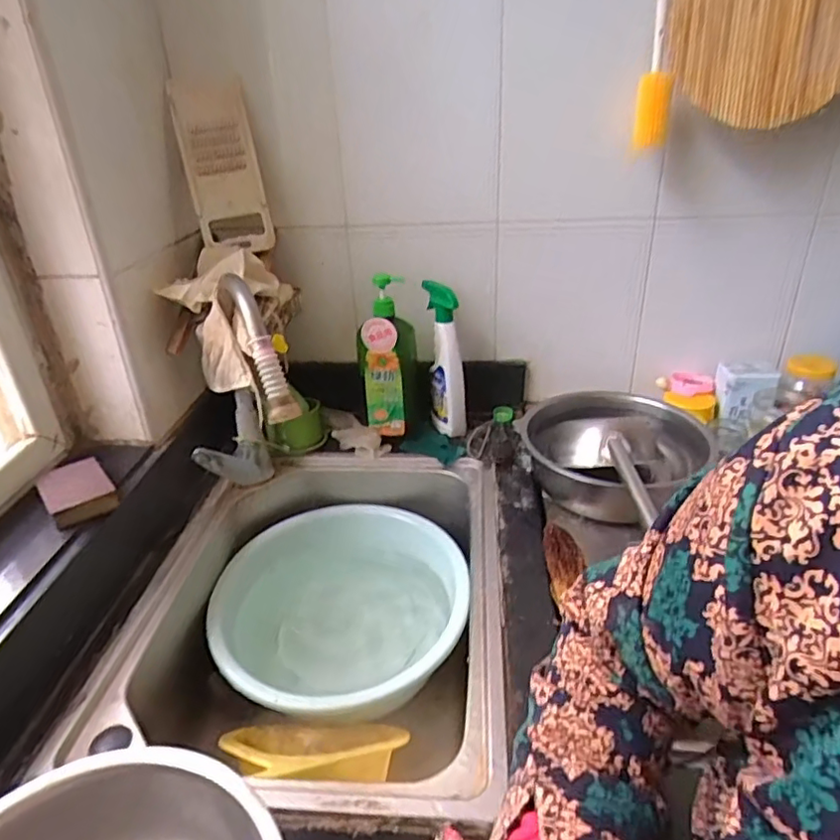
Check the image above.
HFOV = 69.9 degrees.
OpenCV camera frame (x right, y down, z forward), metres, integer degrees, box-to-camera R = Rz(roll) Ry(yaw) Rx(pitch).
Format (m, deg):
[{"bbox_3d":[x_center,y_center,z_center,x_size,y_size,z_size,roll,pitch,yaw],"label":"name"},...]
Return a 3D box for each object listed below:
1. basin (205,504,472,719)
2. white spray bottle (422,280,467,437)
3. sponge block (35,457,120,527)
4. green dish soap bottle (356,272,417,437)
[{"bbox_3d":[-0.110,0.294,0.885,0.345,0.154,0.346,0,24,0],"label":"basin"},{"bbox_3d":[0.042,-0.103,1.041,0.078,0.266,0.055,6,23,28],"label":"white spray bottle"},{"bbox_3d":[-0.422,0.089,0.742,0.071,0.029,0.102,-19,30,-37],"label":"sponge block"},{"bbox_3d":[-0.053,-0.096,1.010,0.094,0.288,0.072,-2,24,-5],"label":"green dish soap bottle"}]

